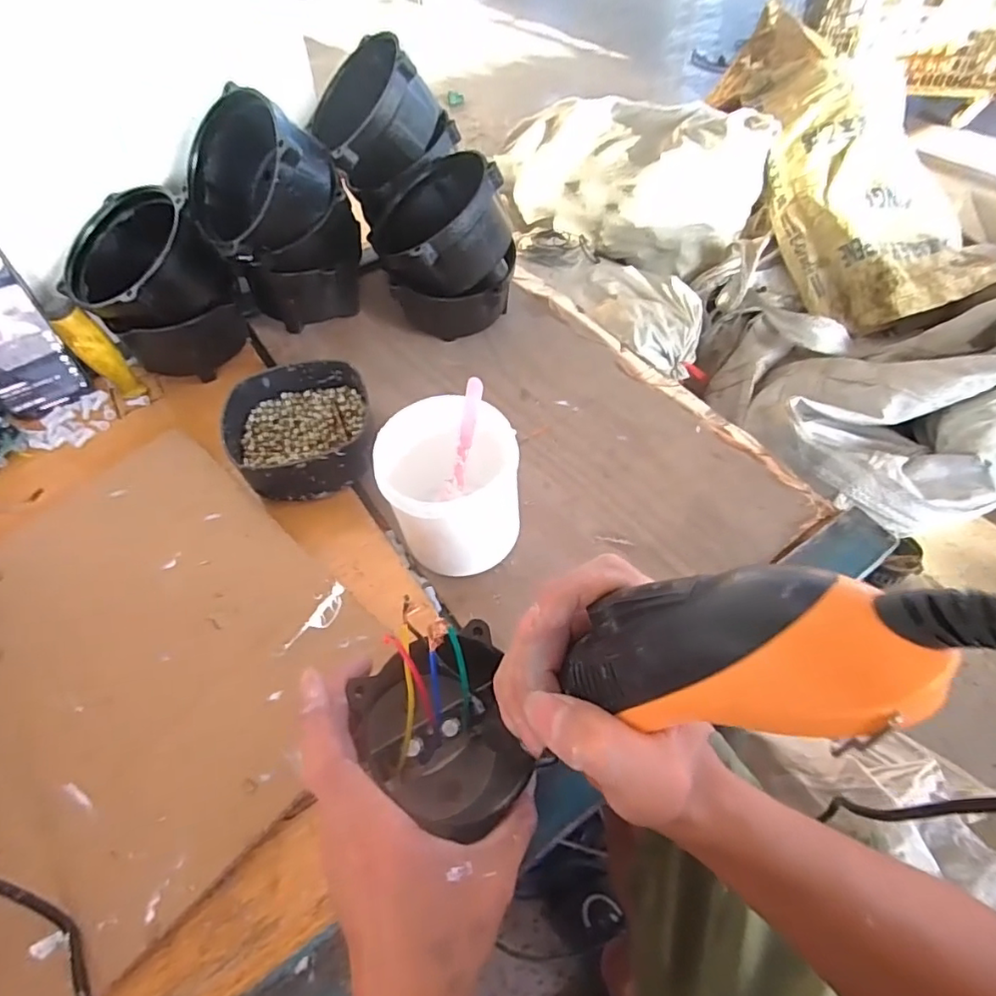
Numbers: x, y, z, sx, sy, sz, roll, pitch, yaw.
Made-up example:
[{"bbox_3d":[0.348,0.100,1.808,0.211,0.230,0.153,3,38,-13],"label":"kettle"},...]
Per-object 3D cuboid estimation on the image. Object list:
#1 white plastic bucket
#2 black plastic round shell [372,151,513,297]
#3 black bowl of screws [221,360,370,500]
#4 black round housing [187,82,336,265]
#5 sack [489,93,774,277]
[{"bbox_3d":[-0.032,-0.004,0.405,0.093,0.099,0.091,-1,54,2],"label":"white plastic bucket"},{"bbox_3d":[-0.058,-0.261,0.532,0.123,0.066,0.145,-44,54,4],"label":"black plastic round shell"},{"bbox_3d":[-0.171,-0.060,0.484,0.117,0.039,0.126,-1,54,2],"label":"black bowl of screws"},{"bbox_3d":[-0.213,-0.283,0.504,0.136,0.129,0.077,29,21,29],"label":"black round housing"},{"bbox_3d":[0.309,-0.847,1.434,0.277,0.261,0.684,-38,61,-22],"label":"sack"}]

